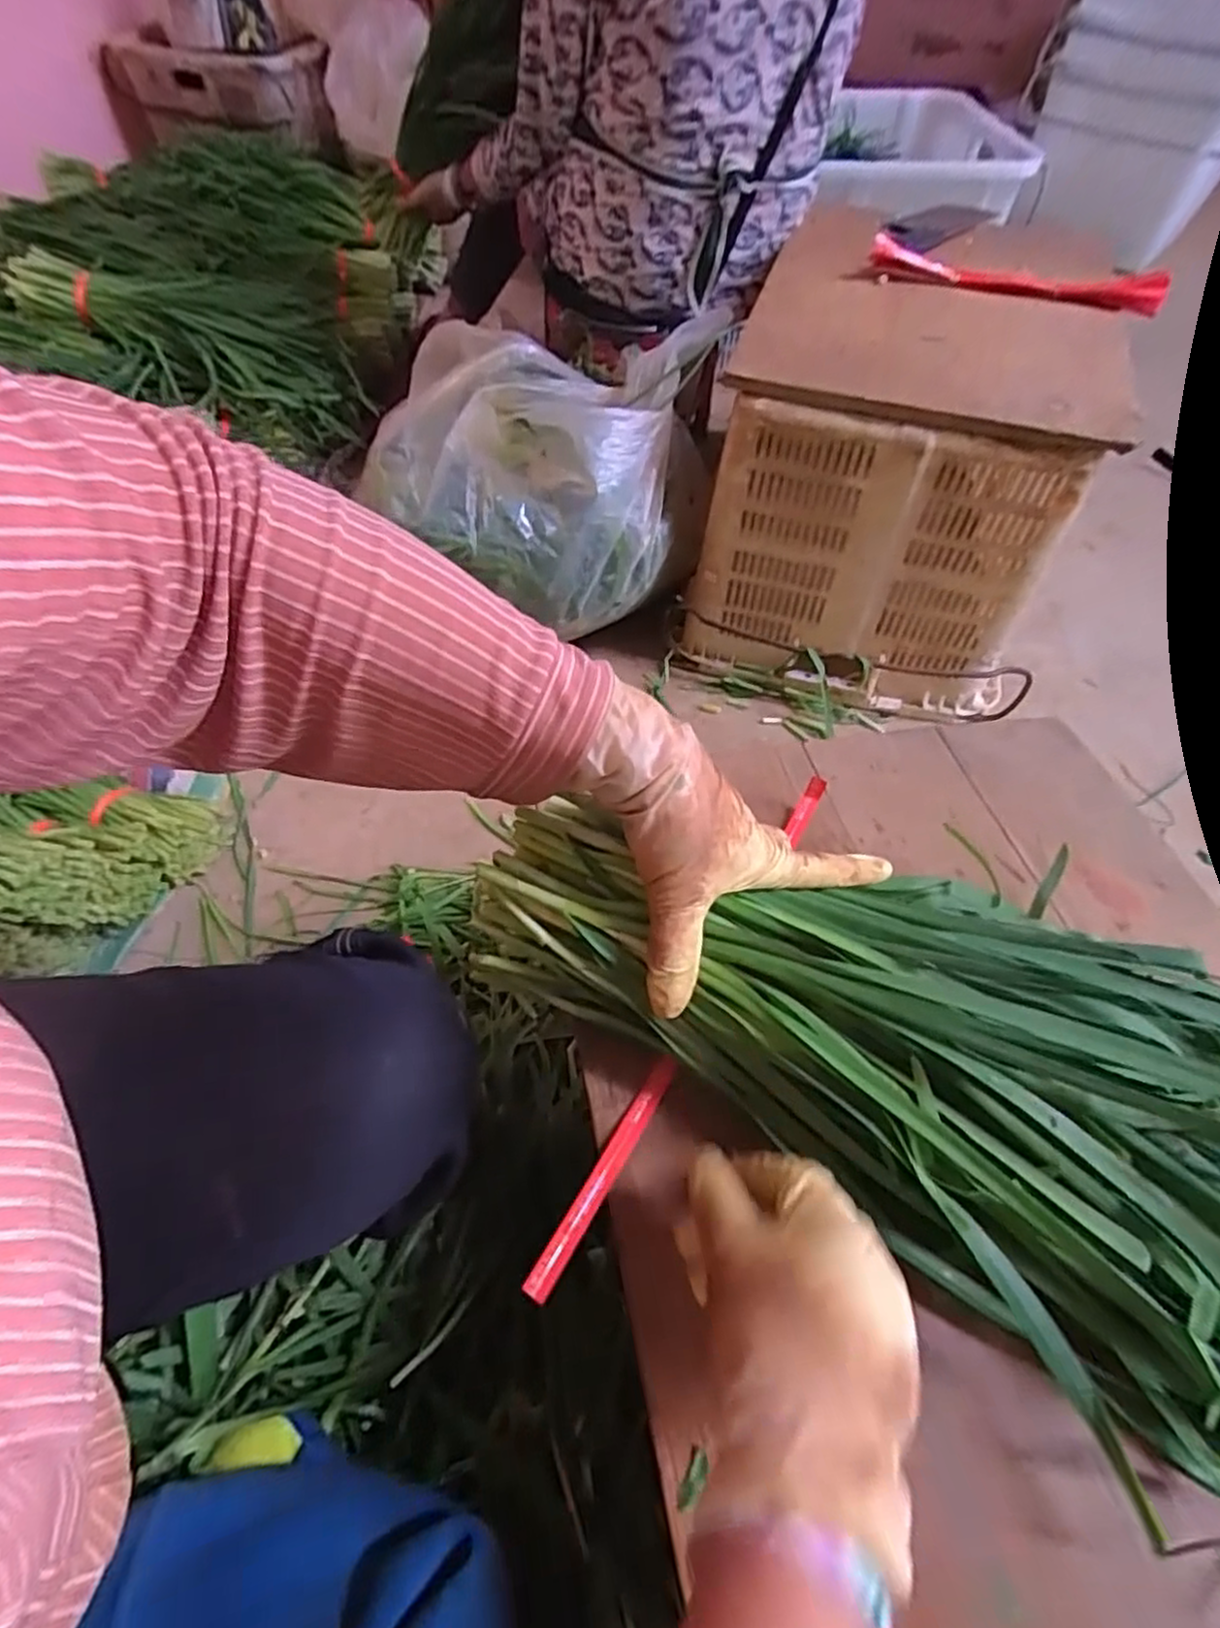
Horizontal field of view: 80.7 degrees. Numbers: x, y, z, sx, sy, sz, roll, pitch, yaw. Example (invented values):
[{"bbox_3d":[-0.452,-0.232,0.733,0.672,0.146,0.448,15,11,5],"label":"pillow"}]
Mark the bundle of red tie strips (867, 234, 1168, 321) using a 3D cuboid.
[{"bbox_3d":[0.511,-0.663,0.890,0.355,0.035,0.069,9,56,4],"label":"bundle of red tie strips"}]

